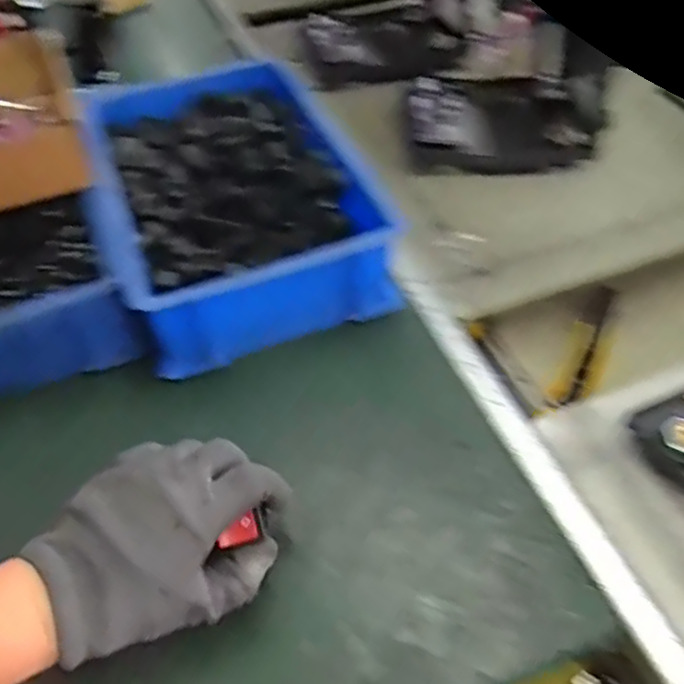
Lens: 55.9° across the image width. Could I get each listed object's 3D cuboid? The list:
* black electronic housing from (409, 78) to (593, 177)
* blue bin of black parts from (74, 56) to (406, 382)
[{"bbox_3d":[0.157,-0.233,0.677,0.179,0.033,0.137,-3,49,1],"label":"black electronic housing"},{"bbox_3d":[-0.097,-0.122,0.556,0.197,0.089,0.301,-17,51,-12],"label":"blue bin of black parts"}]

